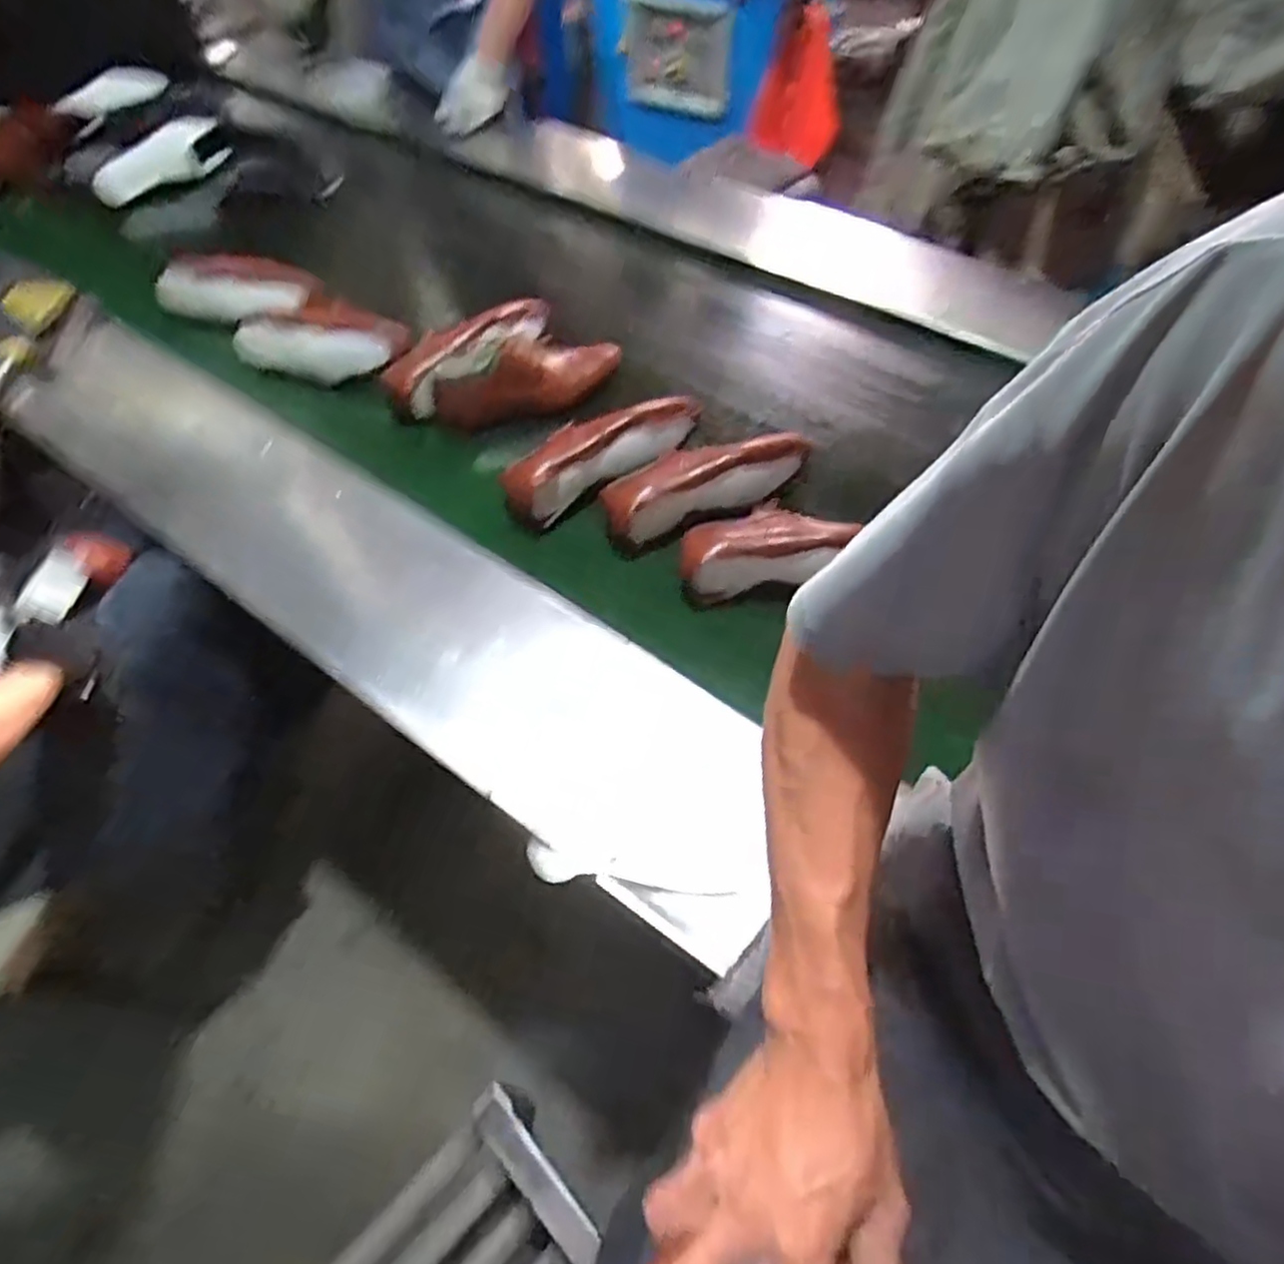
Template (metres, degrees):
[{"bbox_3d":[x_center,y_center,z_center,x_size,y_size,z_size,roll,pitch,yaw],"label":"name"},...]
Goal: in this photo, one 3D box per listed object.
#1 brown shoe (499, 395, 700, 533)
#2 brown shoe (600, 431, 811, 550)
[{"bbox_3d":[-0.048,-0.233,0.975,0.279,0.084,0.086,-26,59,-16],"label":"brown shoe"},{"bbox_3d":[0.084,-0.189,0.959,0.270,0.088,0.092,-14,57,-8],"label":"brown shoe"}]

